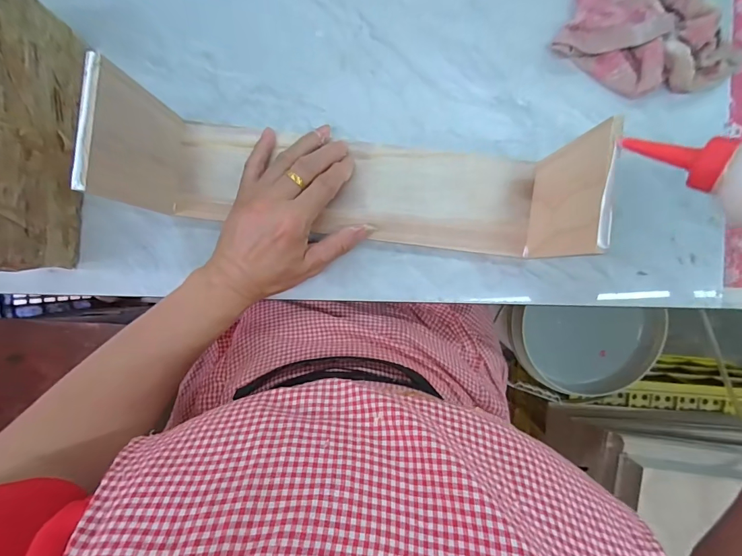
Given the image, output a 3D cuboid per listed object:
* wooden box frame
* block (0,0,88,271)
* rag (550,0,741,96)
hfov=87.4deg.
[{"bbox_3d":[-0.015,-0.082,0.304,0.336,0.122,0.085,7,89,0],"label":"wooden box frame"},{"bbox_3d":[-0.279,-0.110,0.311,0.044,0.105,0.203,5,91,0],"label":"block"},{"bbox_3d":[0.258,-0.222,0.349,0.157,0.038,0.114,28,89,0],"label":"rag"}]

